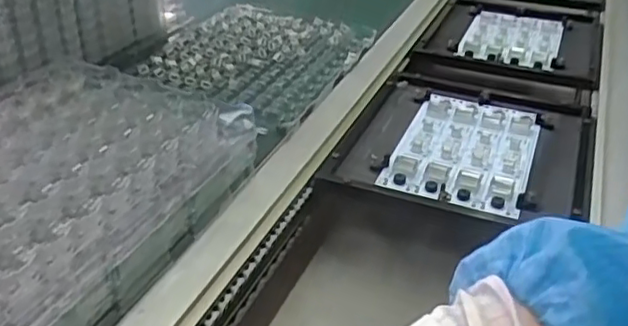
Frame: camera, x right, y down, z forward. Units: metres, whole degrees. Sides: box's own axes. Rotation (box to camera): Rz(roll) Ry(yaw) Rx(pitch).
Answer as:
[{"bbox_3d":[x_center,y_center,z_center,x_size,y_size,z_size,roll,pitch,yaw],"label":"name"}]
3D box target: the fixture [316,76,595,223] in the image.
[{"bbox_3d":[0.160,-0.022,0.644,0.227,0.017,0.249,12,33,19],"label":"fixture"}]

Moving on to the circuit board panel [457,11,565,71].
[{"bbox_3d":[0.287,-0.185,0.914,0.130,0.022,0.216,12,33,19],"label":"circuit board panel"}]

